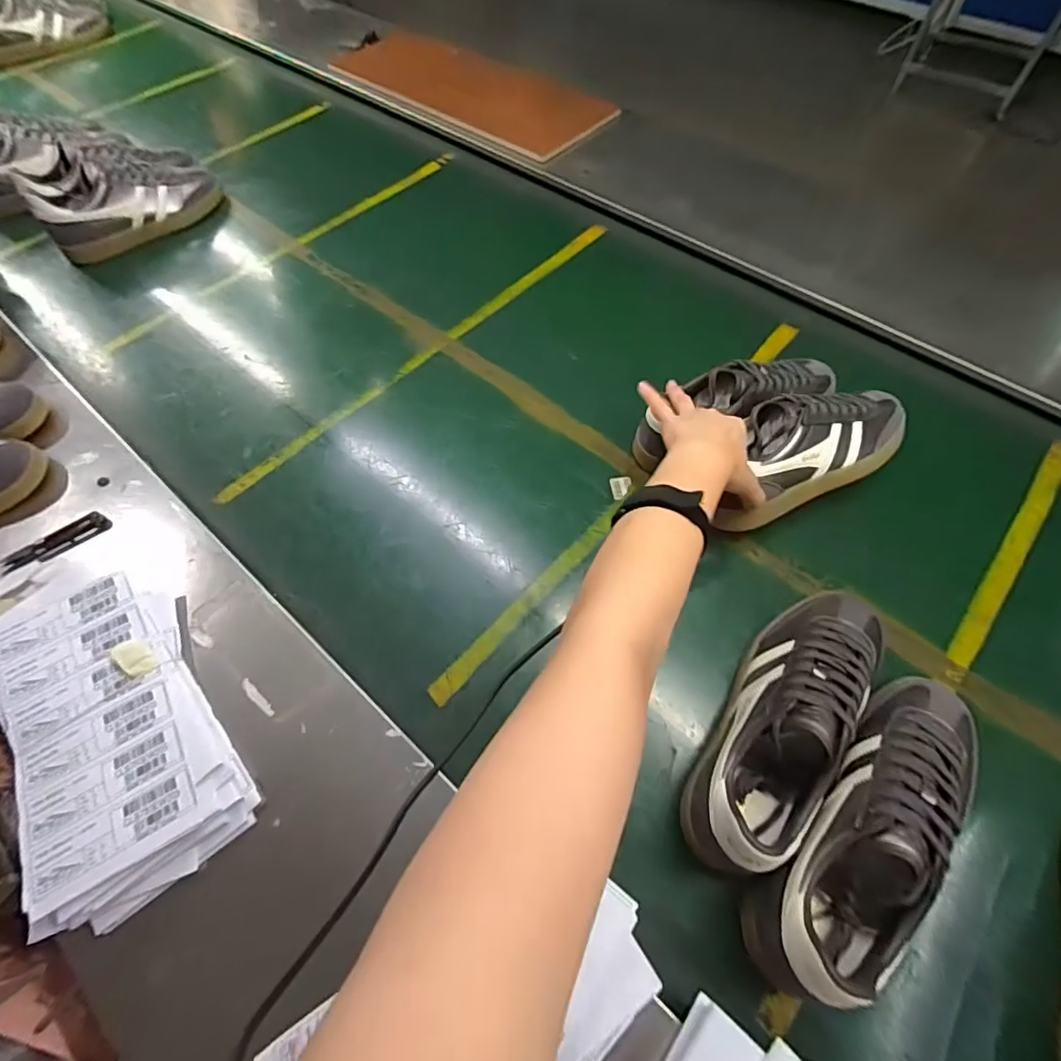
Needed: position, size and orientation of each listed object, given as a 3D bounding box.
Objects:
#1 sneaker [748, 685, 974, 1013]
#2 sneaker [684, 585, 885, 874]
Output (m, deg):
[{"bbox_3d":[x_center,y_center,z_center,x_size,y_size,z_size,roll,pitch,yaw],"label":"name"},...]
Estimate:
[{"bbox_3d":[0.269,0.220,0.391,0.270,0.091,0.086,-42,68,-19],"label":"sneaker"},{"bbox_3d":[0.222,0.151,0.438,0.087,0.101,0.261,30,66,16],"label":"sneaker"}]

